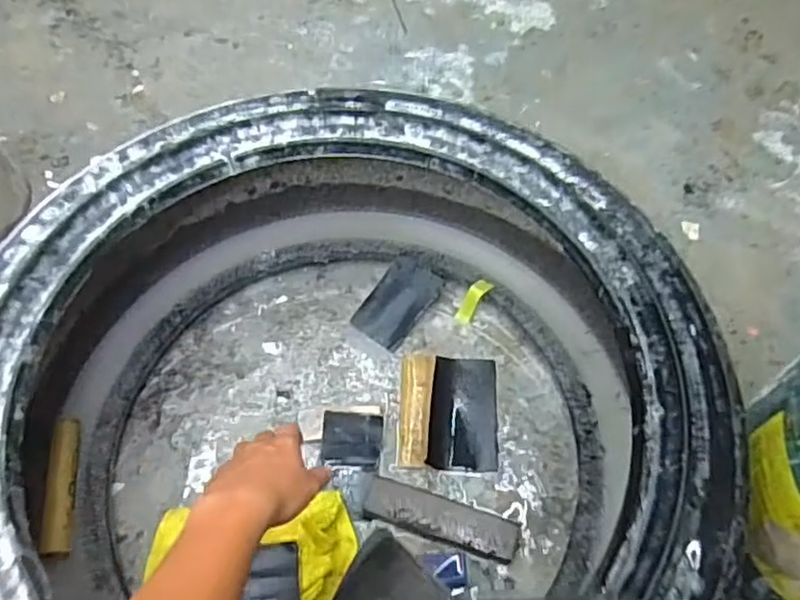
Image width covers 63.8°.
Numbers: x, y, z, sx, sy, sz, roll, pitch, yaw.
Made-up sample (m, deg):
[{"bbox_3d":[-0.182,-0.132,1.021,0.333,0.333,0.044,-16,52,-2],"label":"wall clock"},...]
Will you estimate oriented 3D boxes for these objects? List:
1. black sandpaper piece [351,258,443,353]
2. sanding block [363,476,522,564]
[{"bbox_3d":[-0.003,0.003,0.813,0.067,0.011,0.110,37,84,6],"label":"black sandpaper piece"},{"bbox_3d":[0.044,0.235,0.690,0.165,0.025,0.044,16,61,9],"label":"sanding block"}]

